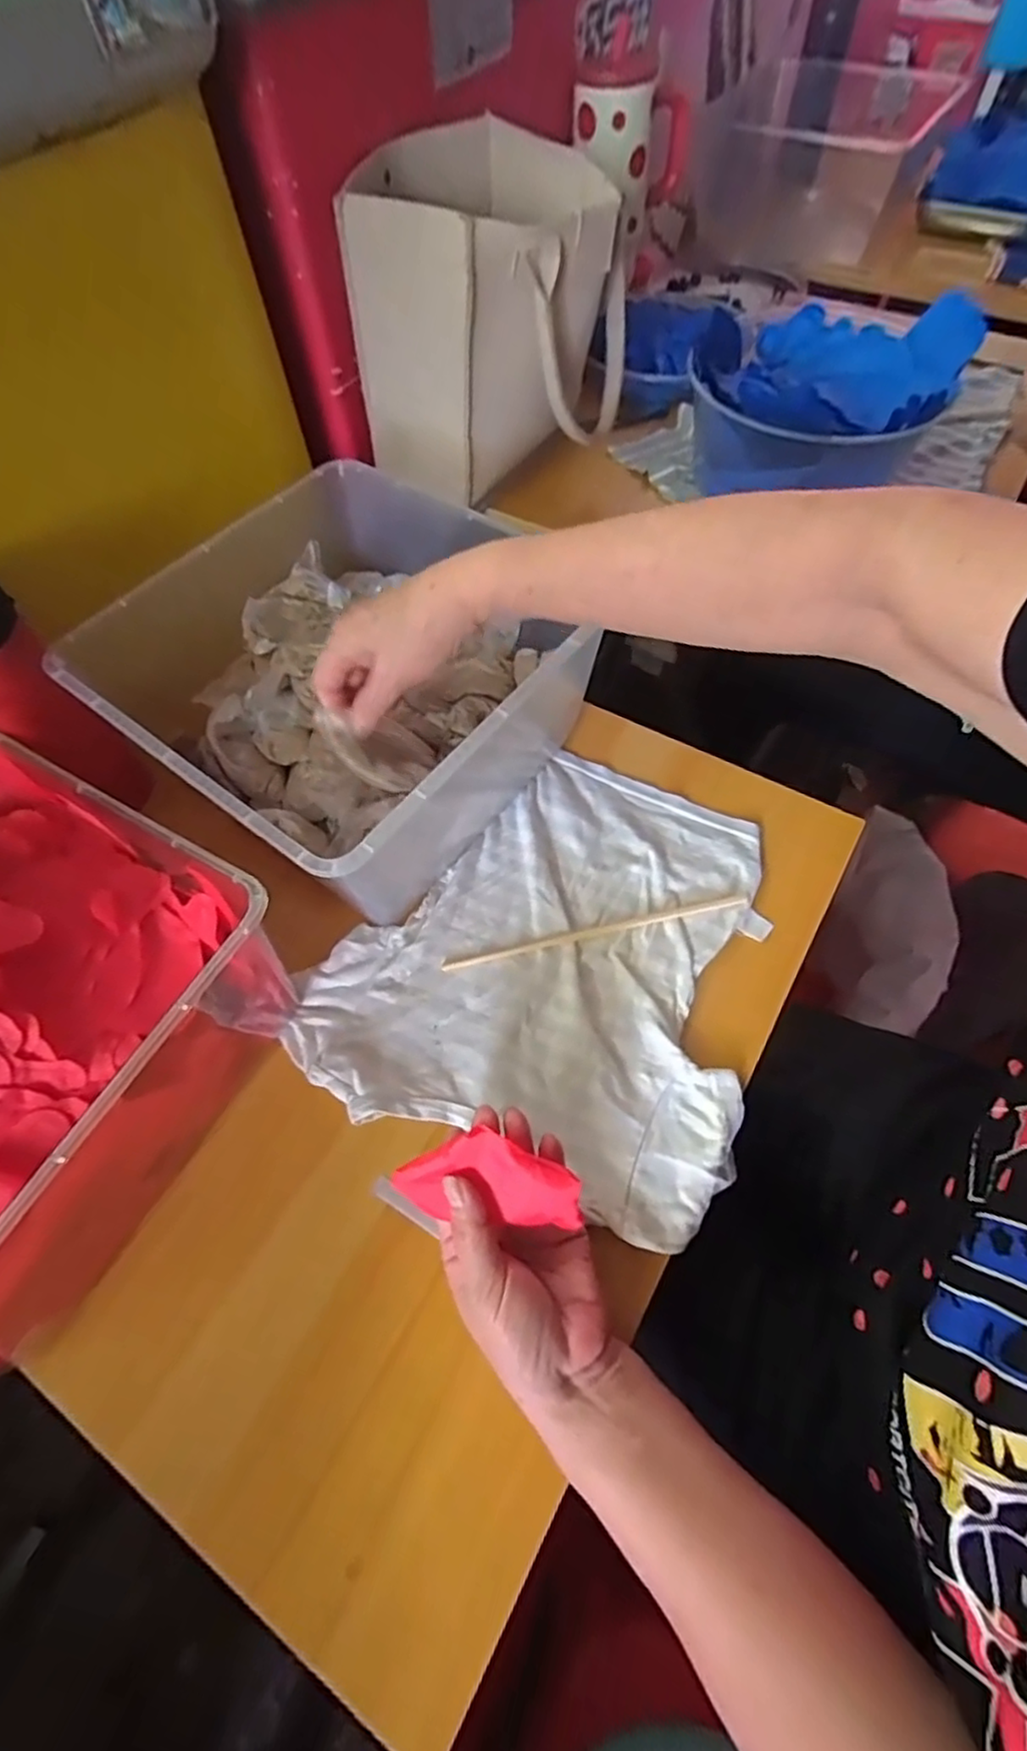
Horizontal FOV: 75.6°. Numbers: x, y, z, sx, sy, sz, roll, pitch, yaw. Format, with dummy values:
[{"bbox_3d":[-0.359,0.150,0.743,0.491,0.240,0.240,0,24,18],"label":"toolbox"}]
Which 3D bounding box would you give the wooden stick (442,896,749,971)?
[{"bbox_3d":[0.061,0.041,0.481,0.225,0.005,0.007,-11,61,-4],"label":"wooden stick"}]

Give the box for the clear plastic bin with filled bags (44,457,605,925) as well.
[{"bbox_3d":[-0.122,-0.141,0.514,0.296,0.139,0.291,33,67,18],"label":"clear plastic bin with filled bags"}]

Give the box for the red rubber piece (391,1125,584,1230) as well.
[{"bbox_3d":[-0.014,0.160,0.351,0.095,0.009,0.052,-1,101,1],"label":"red rubber piece"}]

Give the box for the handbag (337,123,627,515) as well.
[{"bbox_3d":[-0.022,-0.519,0.617,0.239,0.193,0.216,-2,61,1],"label":"handbag"}]

